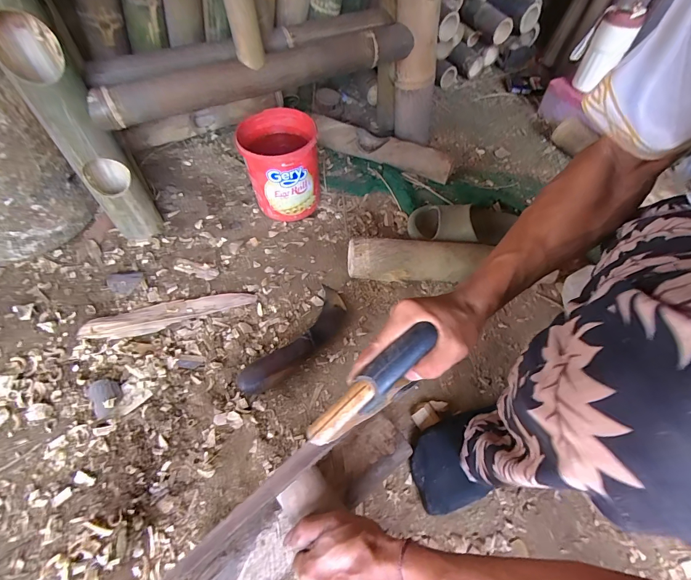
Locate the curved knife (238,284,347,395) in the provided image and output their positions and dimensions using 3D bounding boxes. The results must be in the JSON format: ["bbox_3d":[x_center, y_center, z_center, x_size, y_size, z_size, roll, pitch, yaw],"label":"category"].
[{"bbox_3d":[-0.071,0.078,0.540,0.070,0.039,0.223,33,62,17],"label":"curved knife"}]

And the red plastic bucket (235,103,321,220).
[{"bbox_3d":[-0.123,-0.236,0.666,0.132,0.161,0.136,1,58,-2],"label":"red plastic bucket"}]

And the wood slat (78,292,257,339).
[{"bbox_3d":[-0.293,0.037,0.577,0.271,0.010,0.050,-16,60,-12],"label":"wood slat"}]

